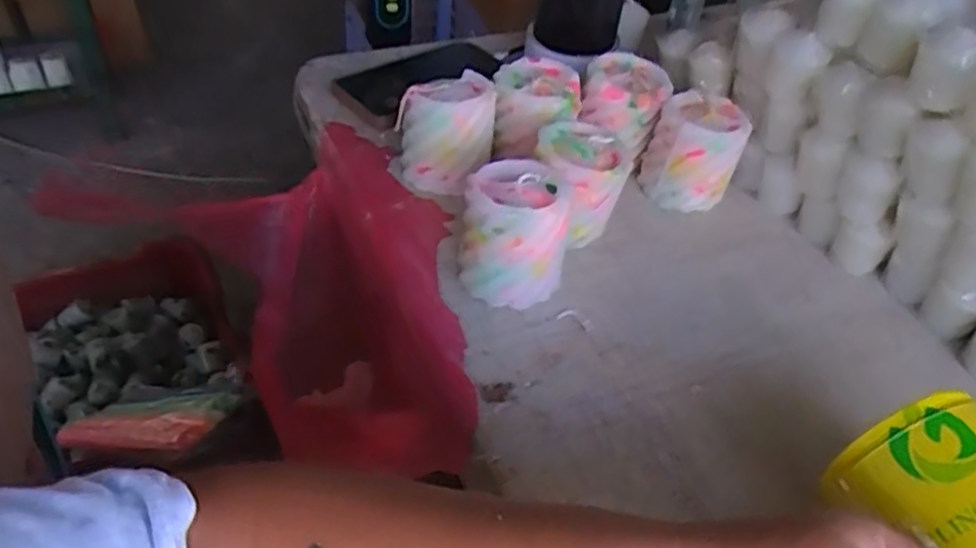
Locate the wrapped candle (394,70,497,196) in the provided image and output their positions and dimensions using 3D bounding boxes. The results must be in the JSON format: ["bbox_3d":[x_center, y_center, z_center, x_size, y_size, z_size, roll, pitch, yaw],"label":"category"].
[{"bbox_3d":[-0.029,-0.106,0.567,0.058,0.076,0.063,33,49,27],"label":"wrapped candle"}]

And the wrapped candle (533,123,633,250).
[{"bbox_3d":[0.063,-0.062,0.525,0.067,0.069,0.058,-27,52,-30],"label":"wrapped candle"}]

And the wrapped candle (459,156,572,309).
[{"bbox_3d":[0.017,-0.026,0.481,0.068,0.073,0.060,4,43,-1],"label":"wrapped candle"}]

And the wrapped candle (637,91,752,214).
[{"bbox_3d":[0.161,-0.097,0.581,0.071,0.071,0.071,16,44,11],"label":"wrapped candle"}]

